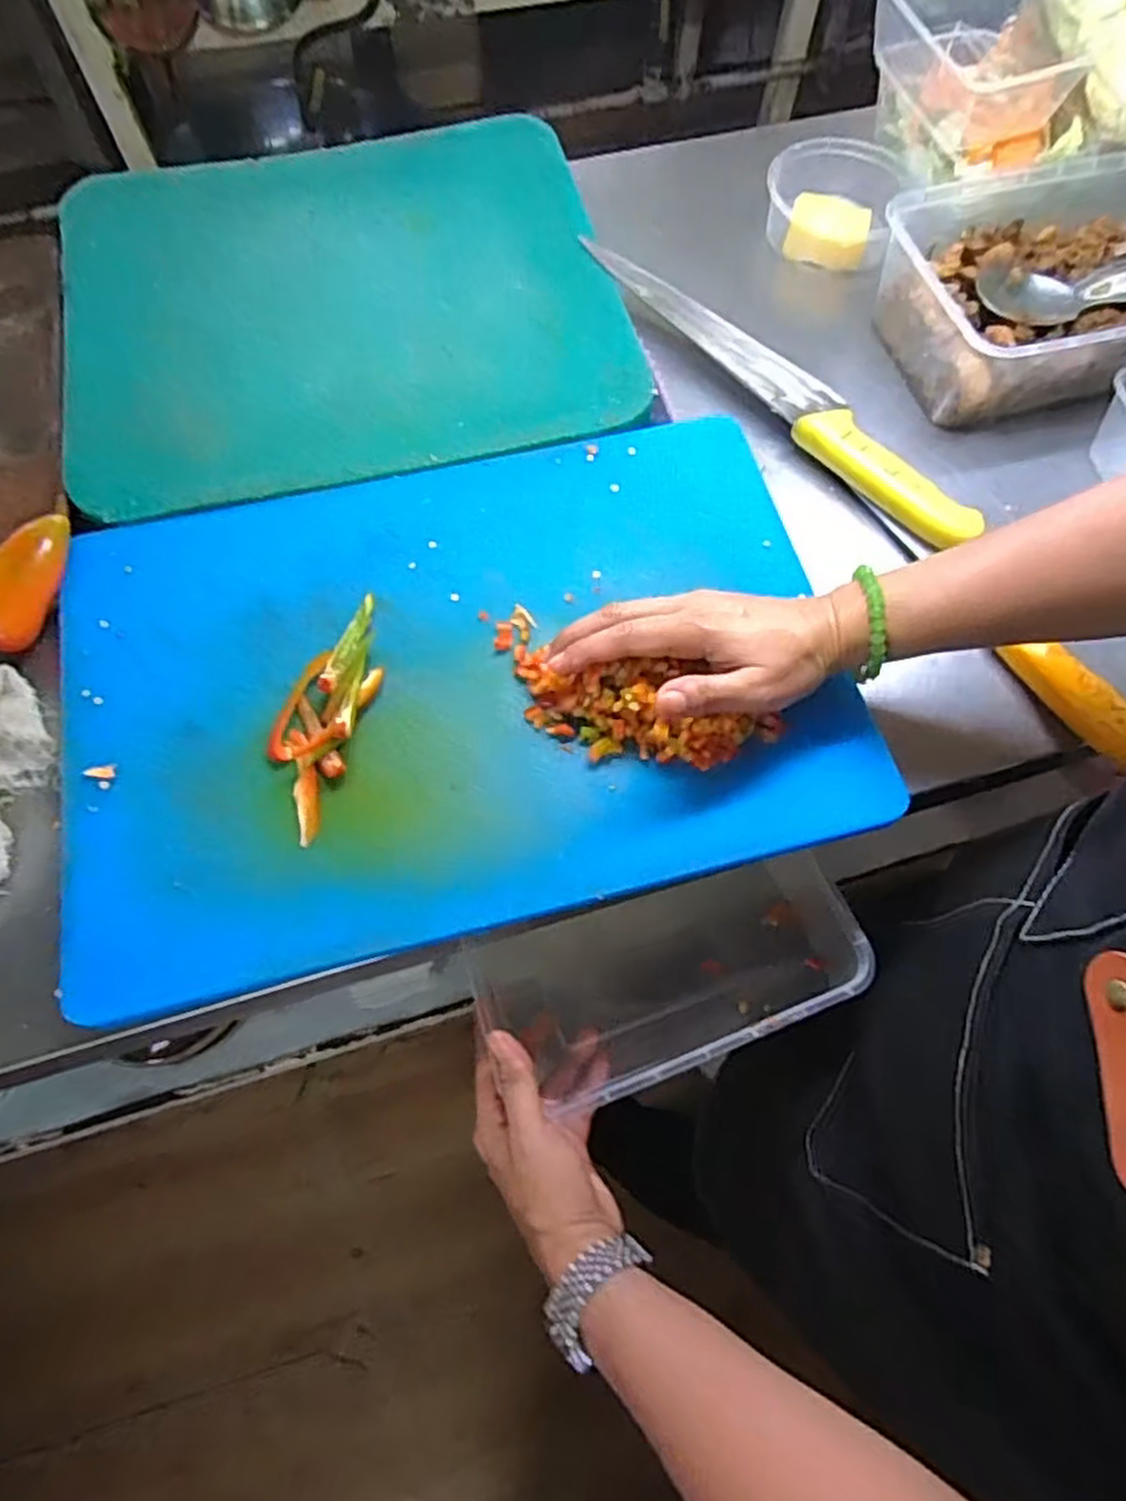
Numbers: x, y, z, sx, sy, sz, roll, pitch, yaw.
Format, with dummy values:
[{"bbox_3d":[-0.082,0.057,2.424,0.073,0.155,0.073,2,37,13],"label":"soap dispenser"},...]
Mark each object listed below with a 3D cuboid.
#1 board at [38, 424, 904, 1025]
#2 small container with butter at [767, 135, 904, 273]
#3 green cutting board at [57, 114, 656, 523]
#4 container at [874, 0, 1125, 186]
[{"bbox_3d":[-0.063,-0.051,0.446,0.434,0.016,0.300,-13,68,-6],"label":"board"},{"bbox_3d":[0.213,-0.437,0.612,0.101,0.041,0.112,16,68,6],"label":"small container with butter"},{"bbox_3d":[-0.159,-0.332,0.555,0.379,0.018,0.326,-14,68,-6],"label":"green cutting board"},{"bbox_3d":[0.386,-0.551,0.612,0.253,0.102,0.163,-12,68,-6],"label":"container"}]

